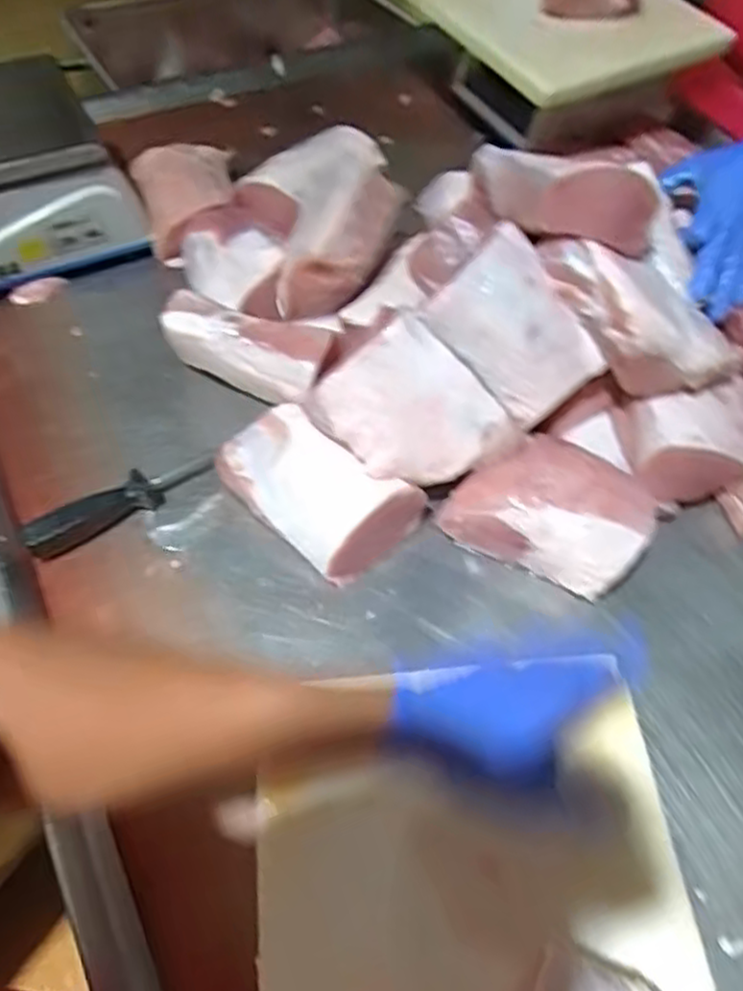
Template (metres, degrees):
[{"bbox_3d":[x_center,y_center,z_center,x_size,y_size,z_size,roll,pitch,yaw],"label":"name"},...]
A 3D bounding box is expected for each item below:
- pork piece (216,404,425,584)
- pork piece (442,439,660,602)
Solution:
[{"bbox_3d":[-0.056,-0.009,0.695,0.182,0.074,0.106,36,63,19],"label":"pork piece"},{"bbox_3d":[0.166,0.016,0.689,0.174,0.081,0.119,29,61,16],"label":"pork piece"}]

